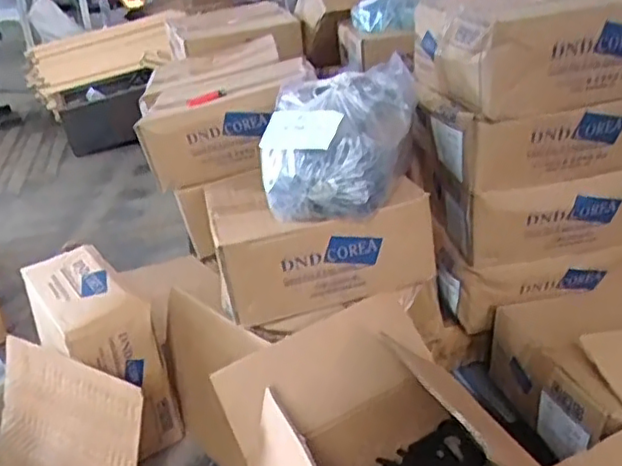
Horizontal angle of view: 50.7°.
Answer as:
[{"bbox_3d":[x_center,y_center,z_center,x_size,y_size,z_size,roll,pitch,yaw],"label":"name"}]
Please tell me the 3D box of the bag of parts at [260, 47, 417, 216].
[{"bbox_3d":[0.040,-0.145,1.014,0.220,0.162,0.243,4,26,17],"label":"bag of parts"}]

